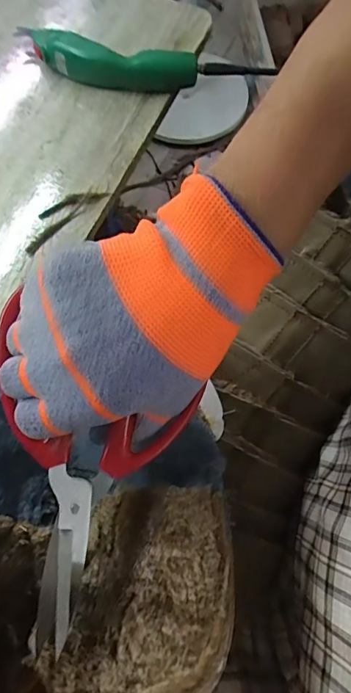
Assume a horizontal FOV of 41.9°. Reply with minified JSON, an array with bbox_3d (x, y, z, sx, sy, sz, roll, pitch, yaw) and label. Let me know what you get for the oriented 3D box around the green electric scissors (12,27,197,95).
[{"bbox_3d":[-0.100,-0.368,0.584,0.262,0.042,0.056,21,69,10],"label":"green electric scissors"}]

